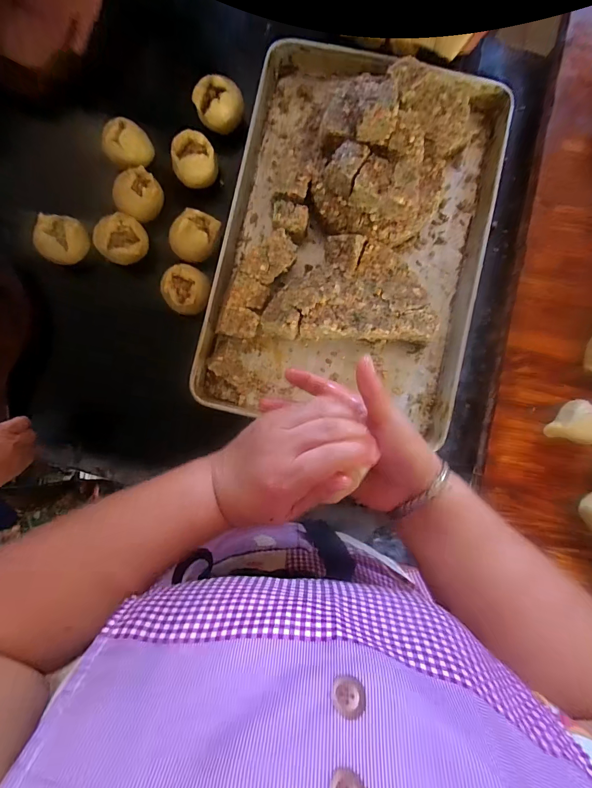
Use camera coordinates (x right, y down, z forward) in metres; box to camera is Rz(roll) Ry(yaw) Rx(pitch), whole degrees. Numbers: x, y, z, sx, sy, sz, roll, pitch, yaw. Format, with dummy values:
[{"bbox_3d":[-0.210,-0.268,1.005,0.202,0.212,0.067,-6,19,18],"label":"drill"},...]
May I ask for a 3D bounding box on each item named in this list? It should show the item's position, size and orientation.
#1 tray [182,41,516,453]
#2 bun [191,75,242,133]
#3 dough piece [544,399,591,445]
[{"bbox_3d":[0.095,-0.247,0.565,0.402,0.129,0.609,12,84,-3],"label":"tray"},{"bbox_3d":[-0.127,-0.478,0.601,0.079,0.051,0.060,-8,85,-5],"label":"bun"},{"bbox_3d":[0.415,0.043,0.542,0.067,0.044,0.066,-3,85,-5],"label":"dough piece"}]

